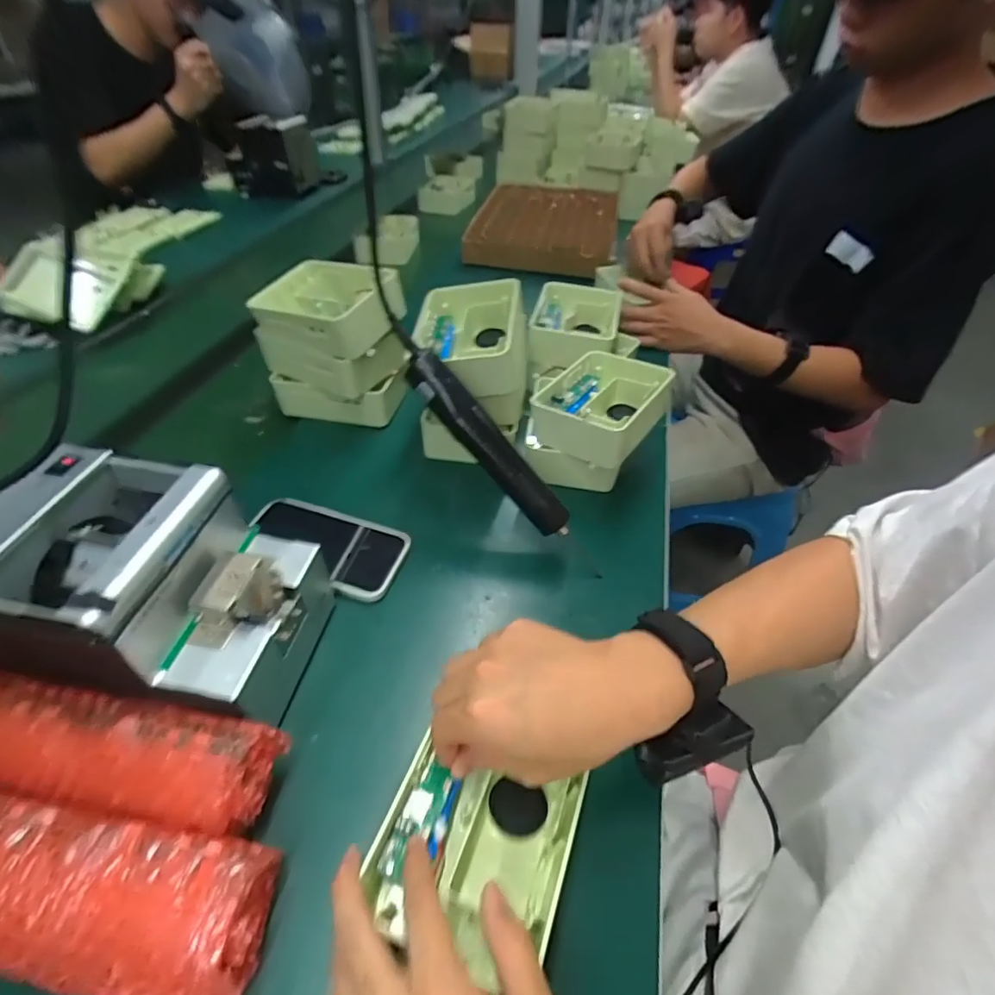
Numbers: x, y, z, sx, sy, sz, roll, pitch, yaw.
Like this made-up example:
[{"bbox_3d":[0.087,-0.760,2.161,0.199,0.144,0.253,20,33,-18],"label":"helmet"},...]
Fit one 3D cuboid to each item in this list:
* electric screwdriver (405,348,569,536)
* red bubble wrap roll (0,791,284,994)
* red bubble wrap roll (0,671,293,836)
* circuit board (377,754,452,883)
[{"bbox_3d":[-0.007,-0.047,0.467,0.199,0.030,0.029,48,52,-9],"label":"electric screwdriver"},{"bbox_3d":[-0.227,0.219,0.280,0.200,0.073,0.071,6,45,5],"label":"red bubble wrap roll"},{"bbox_3d":[-0.241,0.149,0.306,0.198,0.053,0.058,6,45,5],"label":"red bubble wrap roll"},{"bbox_3d":[-0.049,0.196,0.314,0.021,0.009,0.065,20,47,18],"label":"circuit board"}]

